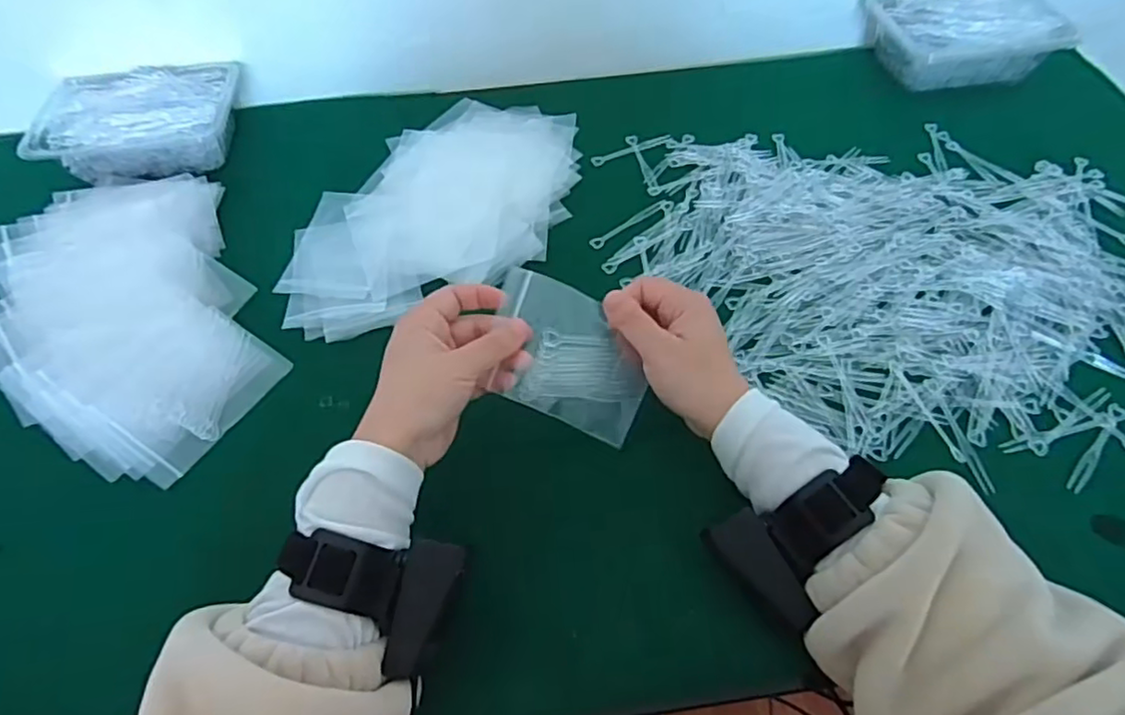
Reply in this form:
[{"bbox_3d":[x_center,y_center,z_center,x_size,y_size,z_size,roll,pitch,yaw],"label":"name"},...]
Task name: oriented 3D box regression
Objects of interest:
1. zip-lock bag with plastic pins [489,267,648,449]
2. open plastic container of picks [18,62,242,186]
[{"bbox_3d":[0.006,0.001,0.416,0.109,0.017,0.080,26,83,-22],"label":"zip-lock bag with plastic pins"},{"bbox_3d":[-0.408,-0.229,0.622,0.176,0.050,0.119,-5,55,-2],"label":"open plastic container of picks"}]

